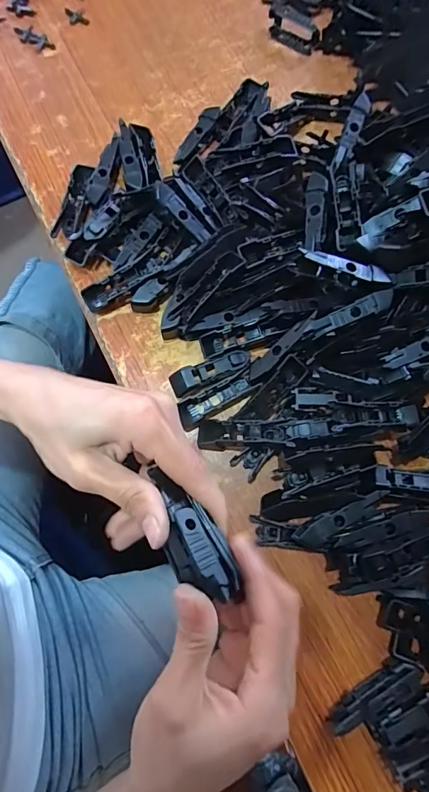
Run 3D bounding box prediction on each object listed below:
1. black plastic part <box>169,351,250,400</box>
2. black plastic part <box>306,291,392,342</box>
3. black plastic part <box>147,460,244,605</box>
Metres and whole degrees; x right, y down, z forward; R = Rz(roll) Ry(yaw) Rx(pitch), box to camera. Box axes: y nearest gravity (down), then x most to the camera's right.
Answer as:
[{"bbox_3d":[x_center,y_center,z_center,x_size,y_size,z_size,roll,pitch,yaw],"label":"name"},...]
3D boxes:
[{"bbox_3d":[-0.003,-0.018,0.323,0.061,0.014,0.018,-25,79,-6],"label":"black plastic part"},{"bbox_3d":[0.091,-0.055,0.292,0.063,0.004,0.012,-22,88,2],"label":"black plastic part"},{"bbox_3d":[-0.014,0.069,0.215,0.028,0.015,0.073,-31,76,-7],"label":"black plastic part"}]

